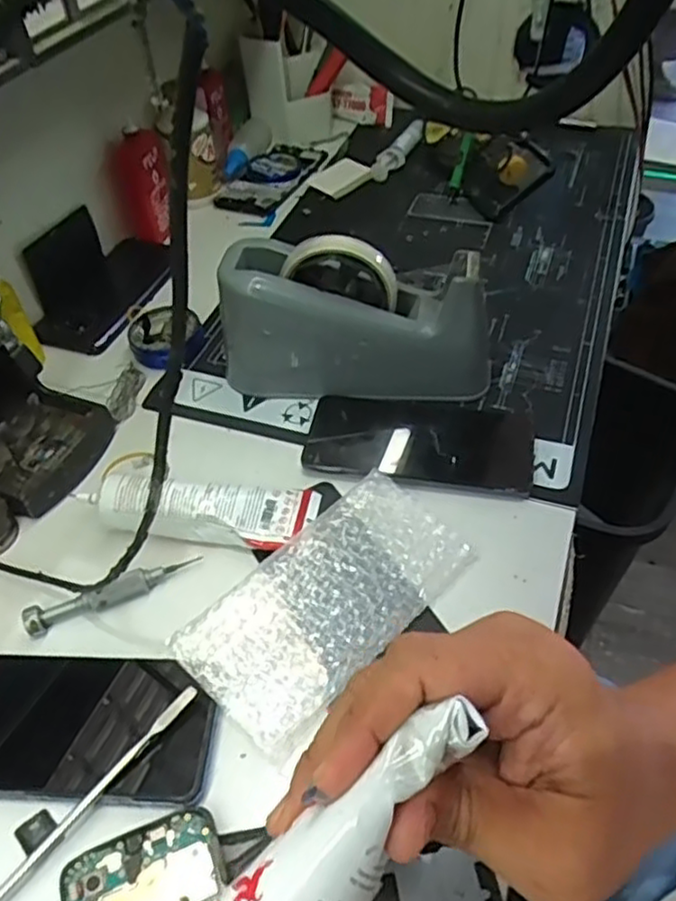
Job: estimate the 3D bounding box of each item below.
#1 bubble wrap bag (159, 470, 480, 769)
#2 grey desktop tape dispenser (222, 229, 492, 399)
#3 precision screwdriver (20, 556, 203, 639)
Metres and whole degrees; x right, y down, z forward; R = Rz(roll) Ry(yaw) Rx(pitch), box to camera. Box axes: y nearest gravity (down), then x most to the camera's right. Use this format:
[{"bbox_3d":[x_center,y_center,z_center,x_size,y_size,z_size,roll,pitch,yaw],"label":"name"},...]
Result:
[{"bbox_3d":[-0.003,0.086,0.407,0.085,0.025,0.174,34,58,29],"label":"bubble wrap bag"},{"bbox_3d":[0.014,-0.100,0.514,0.201,0.106,0.068,4,49,7],"label":"grey desktop tape dispenser"},{"bbox_3d":[-0.138,0.086,0.420,0.106,0.014,0.015,-20,50,-14],"label":"precision screwdriver"}]

